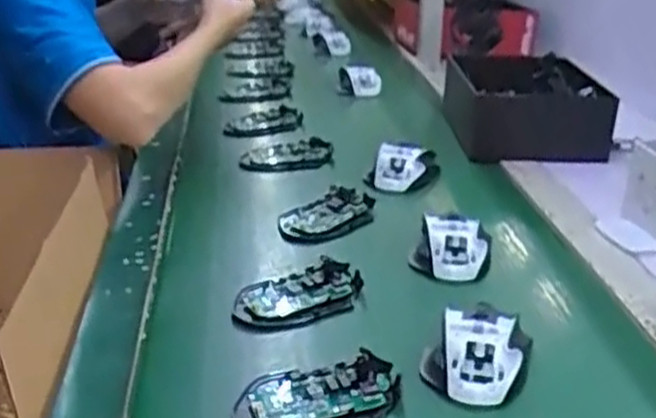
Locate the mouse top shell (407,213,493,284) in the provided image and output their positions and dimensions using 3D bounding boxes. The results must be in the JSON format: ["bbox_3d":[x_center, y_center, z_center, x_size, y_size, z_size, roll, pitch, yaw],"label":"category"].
[{"bbox_3d":[0.117,0.033,0.749,0.074,0.036,0.078,5,23,9],"label":"mouse top shell"}]

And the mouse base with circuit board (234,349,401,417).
[{"bbox_3d":[-0.006,0.129,0.553,0.113,0.016,0.069,-4,24,-12],"label":"mouse base with circuit board"}]

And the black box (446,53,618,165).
[{"bbox_3d":[0.271,-0.149,1.126,0.200,0.082,0.268,2,23,1],"label":"black box"}]

